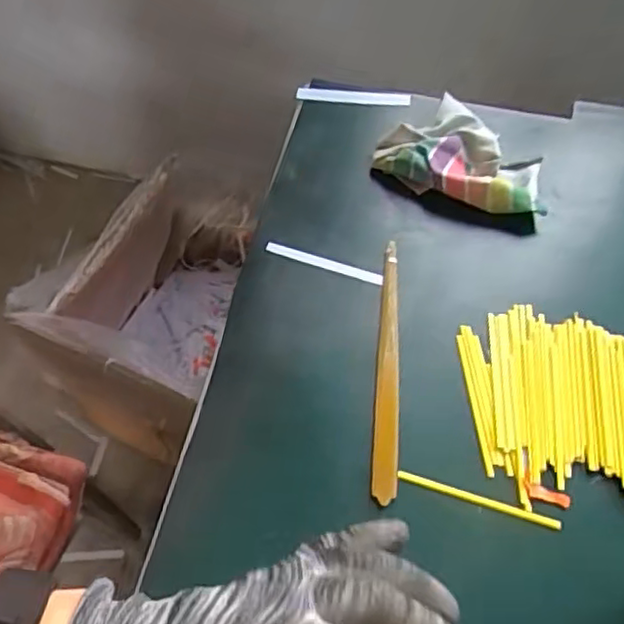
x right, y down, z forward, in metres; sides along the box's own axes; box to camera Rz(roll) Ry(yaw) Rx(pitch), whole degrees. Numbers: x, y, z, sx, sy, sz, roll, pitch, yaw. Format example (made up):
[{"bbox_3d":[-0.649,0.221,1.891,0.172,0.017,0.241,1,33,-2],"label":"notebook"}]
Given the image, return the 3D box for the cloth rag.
[{"bbox_3d":[0.142,-0.133,0.601,0.142,0.033,0.102,37,64,20],"label":"cloth rag"}]

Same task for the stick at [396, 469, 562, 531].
[{"bbox_3d":[0.112,0.127,0.452,0.110,0.004,0.007,16,59,9],"label":"stick"}]

